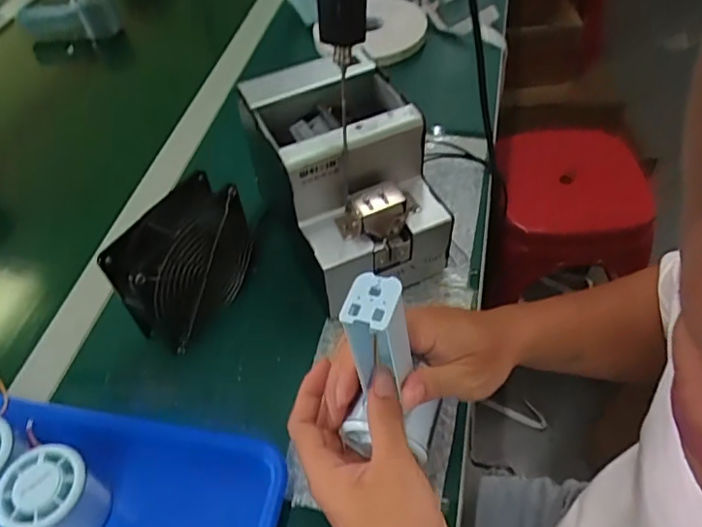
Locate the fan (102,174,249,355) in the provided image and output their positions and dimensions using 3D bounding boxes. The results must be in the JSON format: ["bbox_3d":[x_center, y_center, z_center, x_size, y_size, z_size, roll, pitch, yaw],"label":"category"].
[{"bbox_3d":[-0.141,-0.002,0.484,0.050,0.110,0.118,22,56,21],"label":"fan"}]

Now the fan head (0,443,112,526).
[{"bbox_3d":[-0.207,0.166,0.397,0.052,0.062,0.055,-2,51,3],"label":"fan head"}]

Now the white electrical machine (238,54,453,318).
[{"bbox_3d":[-0.001,-0.081,0.513,0.130,0.131,0.185,-21,52,-12],"label":"white electrical machine"}]

